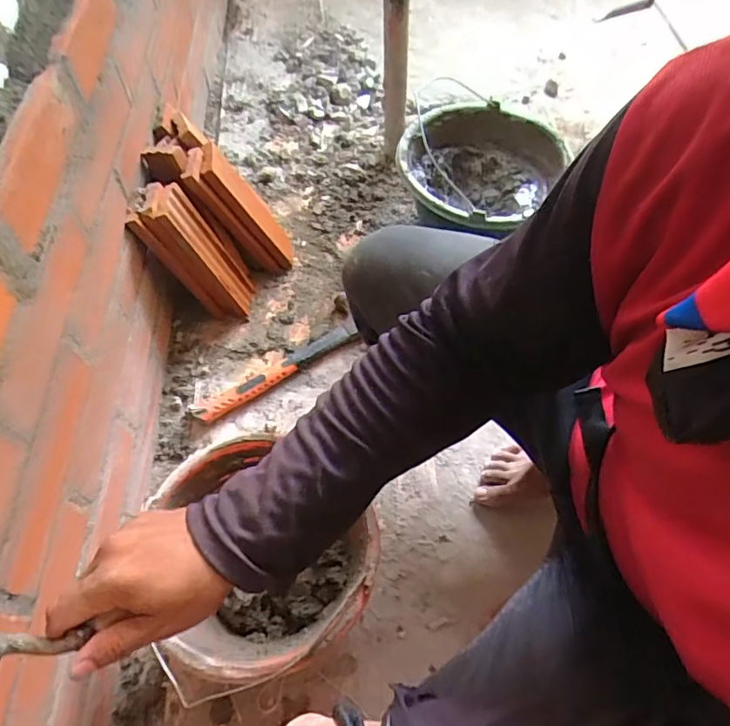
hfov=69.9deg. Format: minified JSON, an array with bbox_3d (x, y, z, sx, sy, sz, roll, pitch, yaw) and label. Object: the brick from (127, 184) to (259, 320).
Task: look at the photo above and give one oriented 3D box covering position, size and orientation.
[{"bbox_3d":[-0.251,-0.162,0.788,0.063,0.242,0.078,-9,58,17],"label":"brick"}]

